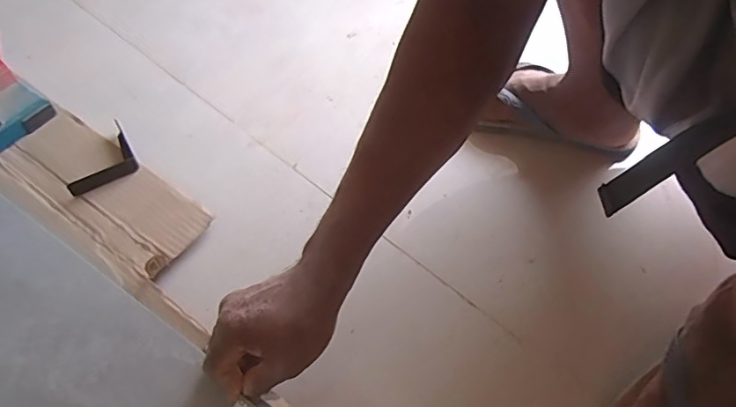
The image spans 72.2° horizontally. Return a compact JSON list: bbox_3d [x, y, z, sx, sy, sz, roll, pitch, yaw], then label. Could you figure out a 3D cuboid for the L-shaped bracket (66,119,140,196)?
[{"bbox_3d":[-0.301,-0.051,0.558,0.074,0.020,0.072,-28,63,-19],"label":"L-shaped bracket"}]

